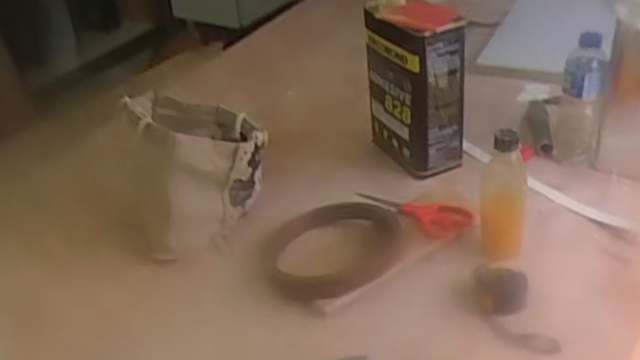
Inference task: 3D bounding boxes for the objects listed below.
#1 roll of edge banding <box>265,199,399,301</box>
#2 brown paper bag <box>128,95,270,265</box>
[{"bbox_3d":[0.016,0.086,0.926,0.183,0.029,0.161,-8,32,-3],"label":"roll of edge banding"},{"bbox_3d":[-0.168,-0.025,1.015,0.173,0.155,0.214,-11,33,-8],"label":"brown paper bag"}]

